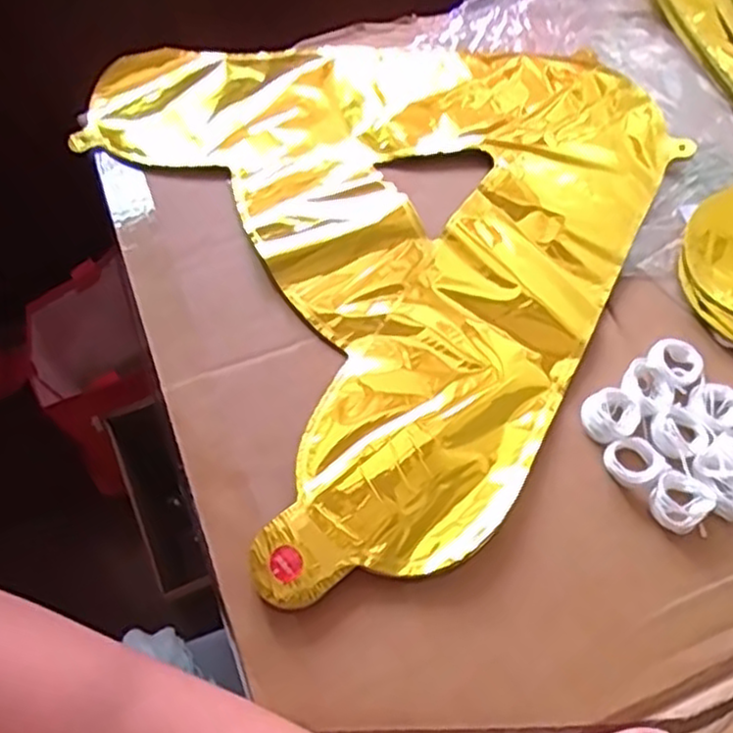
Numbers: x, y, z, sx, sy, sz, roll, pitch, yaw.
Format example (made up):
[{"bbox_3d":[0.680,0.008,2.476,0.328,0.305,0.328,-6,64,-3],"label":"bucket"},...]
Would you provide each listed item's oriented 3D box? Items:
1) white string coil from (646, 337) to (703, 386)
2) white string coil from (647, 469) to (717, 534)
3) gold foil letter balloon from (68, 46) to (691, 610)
[{"bbox_3d":[0.167,-0.003,0.393,0.029,0.005,0.027,1,59,-1],"label":"white string coil"},{"bbox_3d":[0.154,0.065,0.359,0.029,0.010,0.027,1,59,-1],"label":"white string coil"},{"bbox_3d":[0.036,-0.098,0.447,0.334,0.011,0.381,-23,63,-14],"label":"gold foil letter balloon"}]

